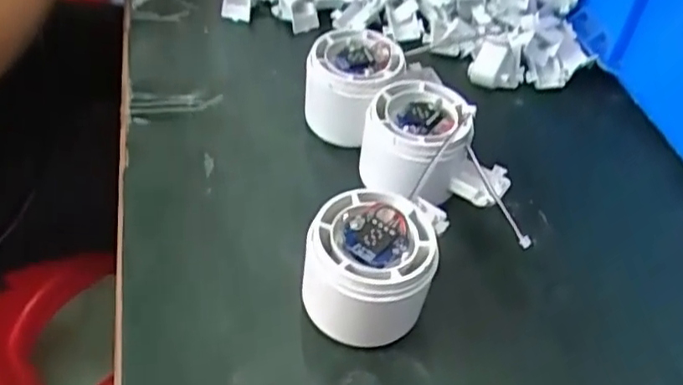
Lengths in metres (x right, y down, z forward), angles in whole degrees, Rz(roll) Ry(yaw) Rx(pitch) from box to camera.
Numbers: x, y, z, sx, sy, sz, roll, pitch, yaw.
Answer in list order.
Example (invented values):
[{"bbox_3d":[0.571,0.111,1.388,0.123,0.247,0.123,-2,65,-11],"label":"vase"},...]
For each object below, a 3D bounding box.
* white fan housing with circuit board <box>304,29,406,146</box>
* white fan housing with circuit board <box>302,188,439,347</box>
[{"bbox_3d":[0.007,-0.068,0.420,0.058,0.049,0.056,1,46,-1],"label":"white fan housing with circuit board"},{"bbox_3d":[0.012,0.038,0.311,0.057,0.055,0.054,1,46,-1],"label":"white fan housing with circuit board"}]

